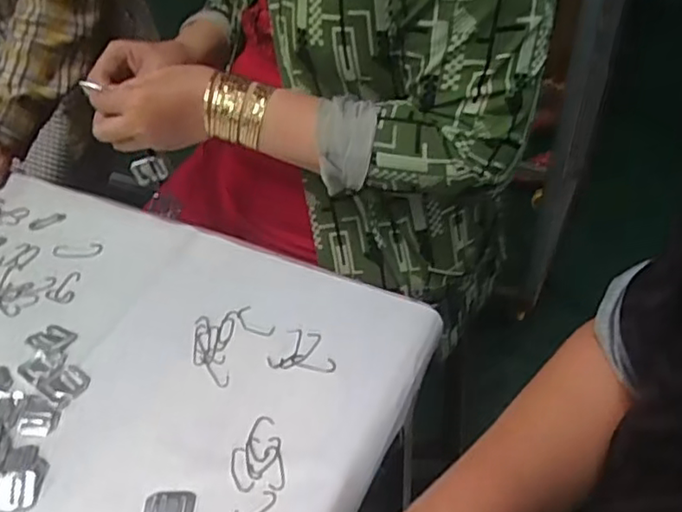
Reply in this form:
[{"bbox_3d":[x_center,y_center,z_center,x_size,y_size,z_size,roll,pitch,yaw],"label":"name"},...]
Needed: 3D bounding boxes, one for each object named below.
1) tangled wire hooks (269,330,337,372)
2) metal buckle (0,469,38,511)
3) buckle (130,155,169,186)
[{"bbox_3d":[-0.032,0.081,0.544,0.057,0.004,0.041,1,46,7],"label":"tangled wire hooks"},{"bbox_3d":[-0.244,0.173,0.464,0.036,0.008,0.030,-9,45,-2],"label":"metal buckle"},{"bbox_3d":[-0.205,-0.093,0.676,0.039,0.038,0.007,-6,45,1],"label":"buckle"}]

